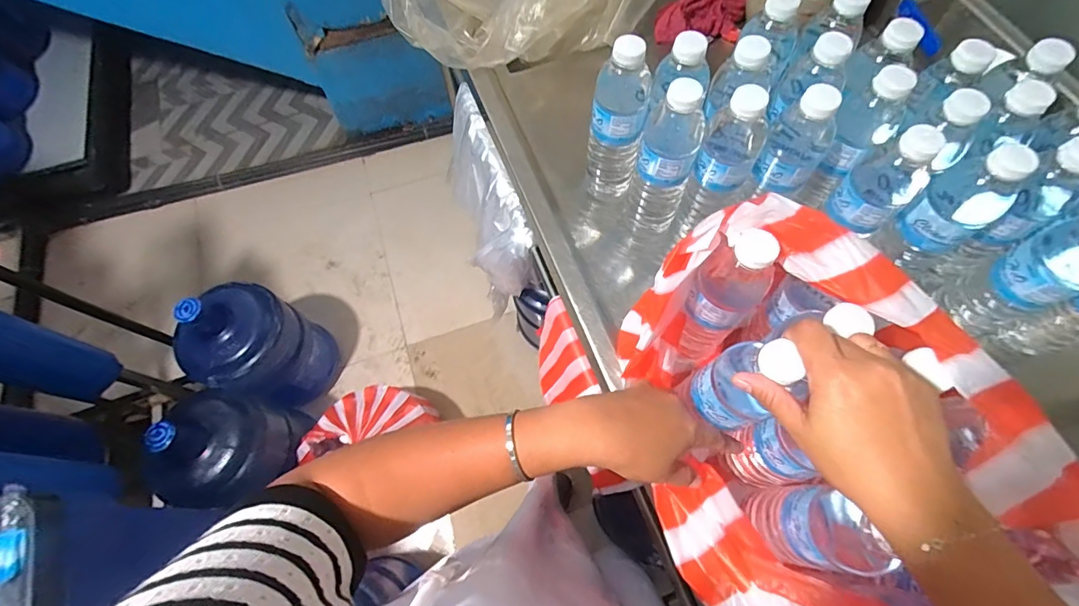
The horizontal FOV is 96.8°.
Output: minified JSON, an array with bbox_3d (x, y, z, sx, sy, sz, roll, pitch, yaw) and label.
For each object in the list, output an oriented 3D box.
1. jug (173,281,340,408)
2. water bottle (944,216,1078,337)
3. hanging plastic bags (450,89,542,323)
[{"bbox_3d":[-0.755,0.116,1.273,0.234,0.476,0.239,0,67,1],"label":"jug"},{"bbox_3d":[0.460,-0.020,0.457,0.055,0.211,0.066,-21,68,-7],"label":"water bottle"},{"bbox_3d":[-0.132,-0.243,1.125,0.125,0.236,0.463,-16,68,-5],"label":"hanging plastic bags"}]

